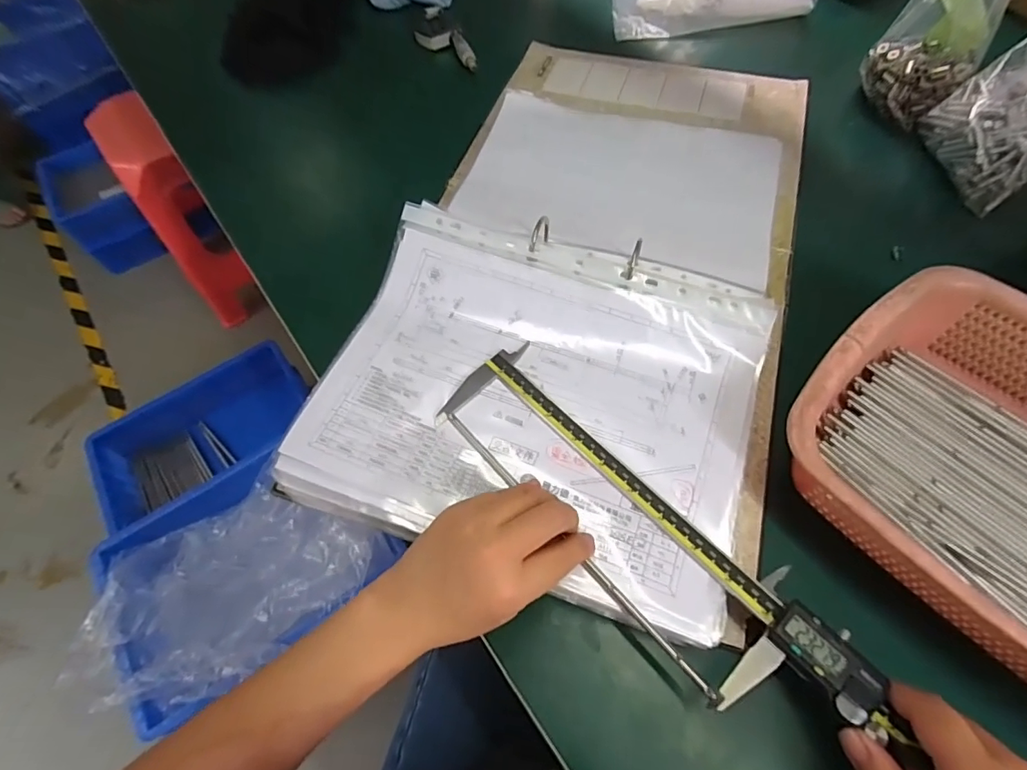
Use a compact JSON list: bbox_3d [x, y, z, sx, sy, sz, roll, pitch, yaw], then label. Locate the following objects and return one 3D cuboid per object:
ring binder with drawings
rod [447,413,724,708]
[{"bbox_3d":[0.078,-0.136,0.463,0.334,0.057,0.608,15,63,9],"label":"ring binder with drawings"},{"bbox_3d":[0.033,0.098,0.324,0.007,0.010,0.237,-38,63,-17],"label":"rod"}]

